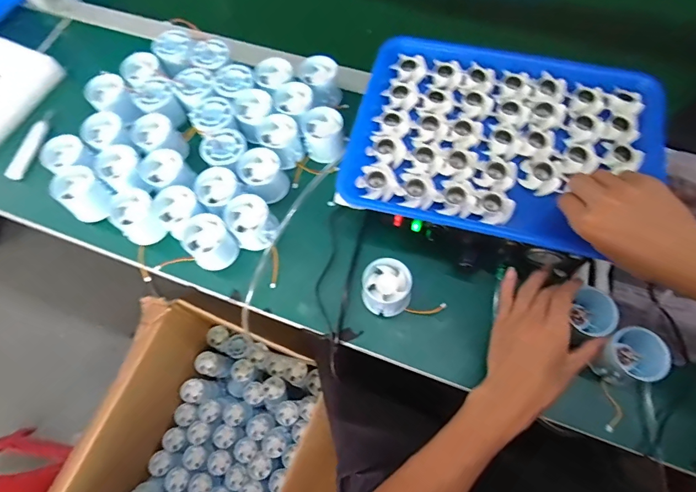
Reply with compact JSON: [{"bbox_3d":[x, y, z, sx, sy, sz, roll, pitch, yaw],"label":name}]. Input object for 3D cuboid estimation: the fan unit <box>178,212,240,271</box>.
[{"bbox_3d":[-0.170,-0.005,0.494,0.053,0.045,0.062,-39,70,-13],"label":"fan unit"}]

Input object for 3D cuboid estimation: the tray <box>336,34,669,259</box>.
[{"bbox_3d":[0.184,-0.118,0.470,0.359,0.039,0.246,14,68,9],"label":"tray"}]

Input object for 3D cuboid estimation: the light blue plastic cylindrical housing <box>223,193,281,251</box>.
[{"bbox_3d":[-0.119,-0.029,0.501,0.056,0.044,0.058,-1,67,2],"label":"light blue plastic cylindrical housing"}]

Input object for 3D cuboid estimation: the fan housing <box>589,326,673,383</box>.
[{"bbox_3d":[0.289,0.115,0.418,0.058,0.051,0.049,-5,67,1],"label":"fan housing"}]

